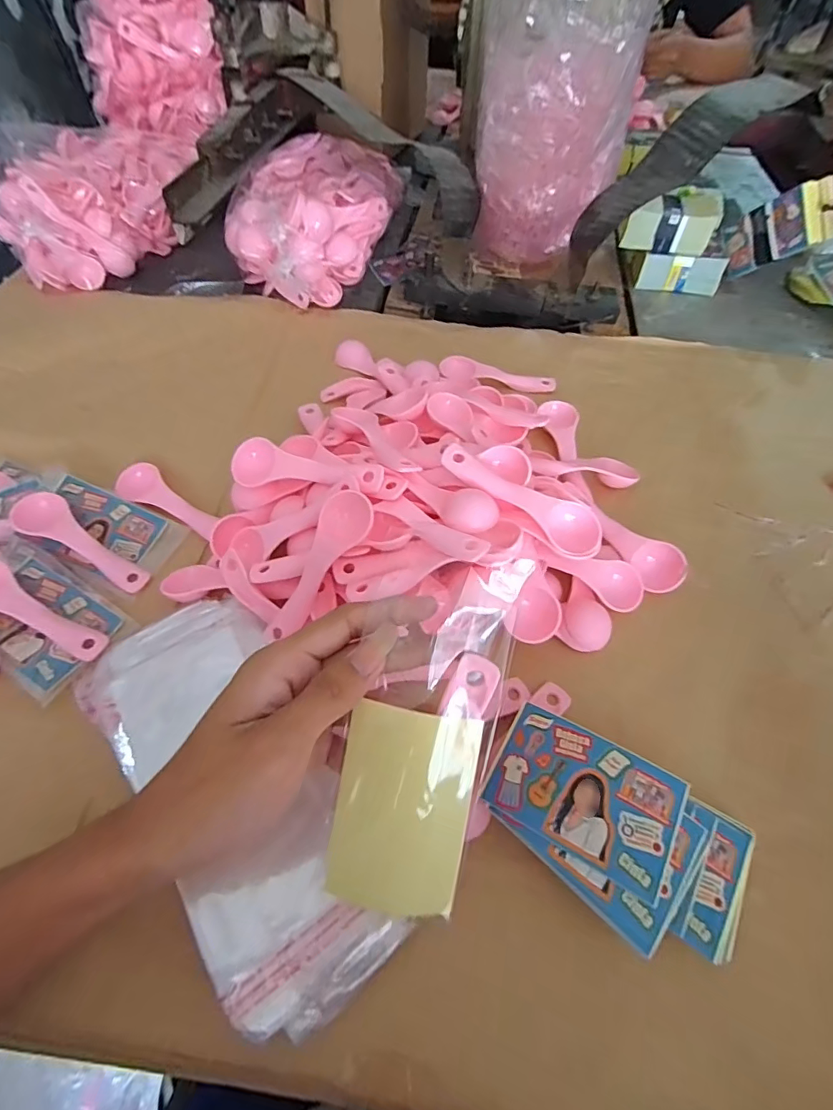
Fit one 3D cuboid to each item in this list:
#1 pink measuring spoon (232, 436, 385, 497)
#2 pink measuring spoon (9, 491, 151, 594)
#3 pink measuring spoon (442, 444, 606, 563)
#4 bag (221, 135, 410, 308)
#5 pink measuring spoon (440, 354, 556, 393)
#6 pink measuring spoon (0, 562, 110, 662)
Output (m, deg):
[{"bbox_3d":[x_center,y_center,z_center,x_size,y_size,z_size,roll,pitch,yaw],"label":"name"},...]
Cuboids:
[{"bbox_3d":[-0.077,-0.056,0.332,0.110,0.021,0.031,18,58,11],"label":"pink measuring spoon"},{"bbox_3d":[-0.247,-0.008,0.360,0.110,0.012,0.031,34,61,0],"label":"pink measuring spoon"},{"bbox_3d":[0.065,-0.034,0.309,0.111,0.021,0.034,24,59,14],"label":"pink measuring spoon"},{"bbox_3d":[-0.112,-0.424,0.588,0.163,0.080,0.299,6,56,2],"label":"bag"},{"bbox_3d":[0.080,-0.175,0.472,0.112,0.012,0.040,6,56,3],"label":"pink measuring spoon"},{"bbox_3d":[-0.257,0.038,0.323,0.110,0.010,0.032,28,59,2],"label":"pink measuring spoon"}]

